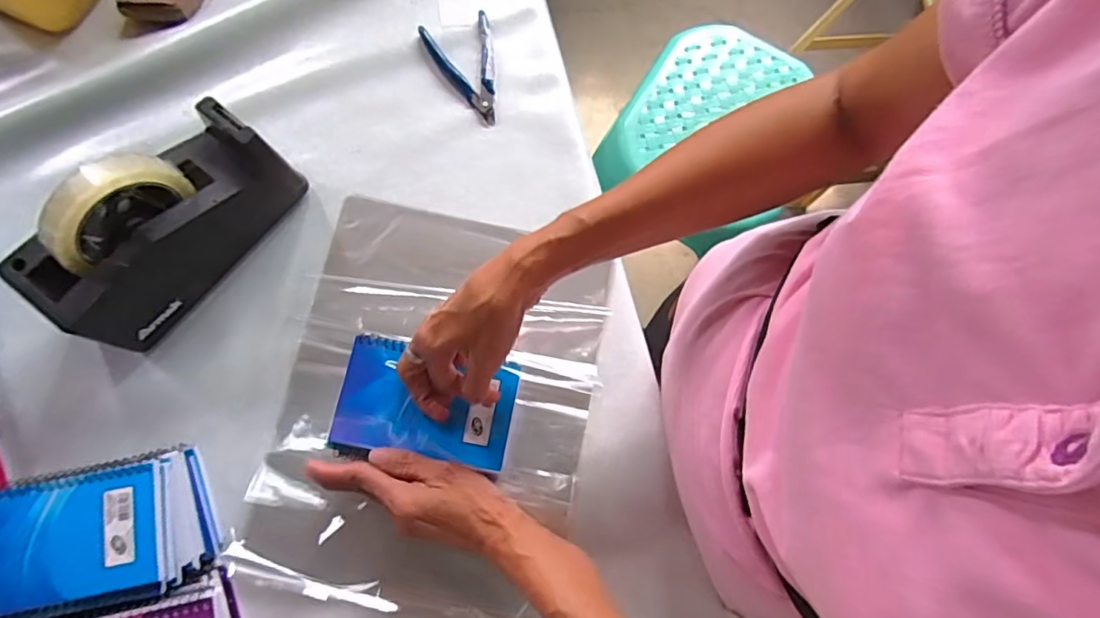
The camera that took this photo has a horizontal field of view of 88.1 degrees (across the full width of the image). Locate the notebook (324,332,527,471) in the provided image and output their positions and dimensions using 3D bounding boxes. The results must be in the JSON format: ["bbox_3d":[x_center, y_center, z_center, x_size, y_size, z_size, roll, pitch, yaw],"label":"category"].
[{"bbox_3d":[-0.094,0.071,0.436,0.130,0.015,0.081,11,75,1],"label":"notebook"}]

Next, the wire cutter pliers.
[{"bbox_3d":[-0.077,-0.239,0.562,0.068,0.017,0.116,-23,78,-9],"label":"wire cutter pliers"}]

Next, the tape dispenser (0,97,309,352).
[{"bbox_3d":[-0.307,-0.071,0.453,0.075,0.128,0.199,37,77,6],"label":"tape dispenser"}]

